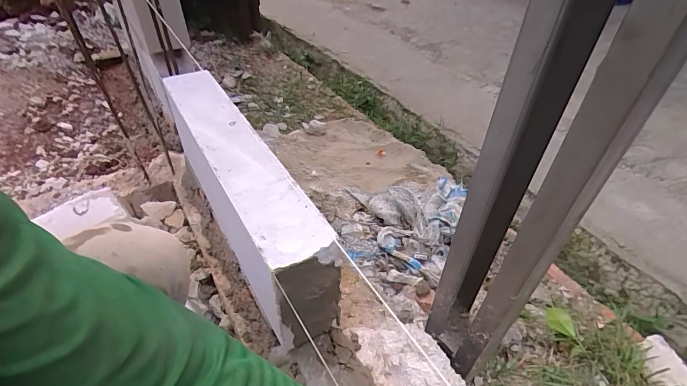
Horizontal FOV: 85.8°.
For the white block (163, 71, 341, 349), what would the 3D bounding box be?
[{"bbox_3d":[-0.197,-0.015,0.690,0.107,0.193,0.581,-22,47,-24],"label":"white block"}]

